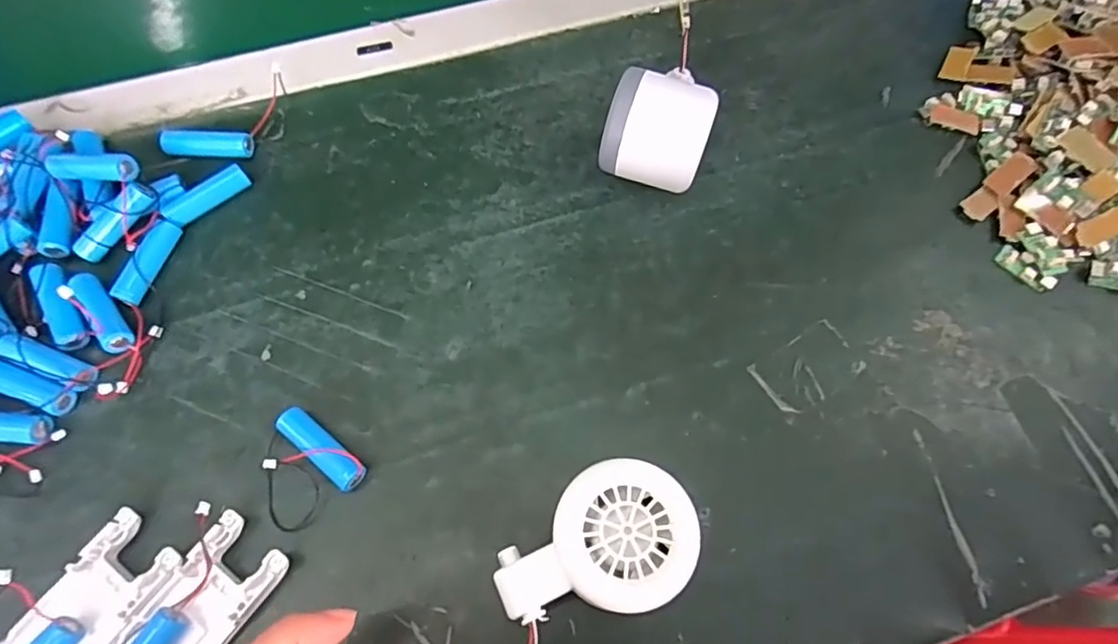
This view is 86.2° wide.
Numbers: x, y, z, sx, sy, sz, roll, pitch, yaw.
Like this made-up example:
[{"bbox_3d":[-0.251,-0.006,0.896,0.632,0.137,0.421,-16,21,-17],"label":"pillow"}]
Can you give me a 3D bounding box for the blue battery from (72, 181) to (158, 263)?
[{"bbox_3d":[-0.245,-0.055,0.329,0.016,0.012,0.052,41,87,13],"label":"blue battery"}]

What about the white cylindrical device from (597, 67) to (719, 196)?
[{"bbox_3d":[0.055,-0.103,0.341,0.055,0.058,0.049,17,69,5],"label":"white cylindrical device"}]

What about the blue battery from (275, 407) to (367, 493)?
[{"bbox_3d":[-0.116,0.062,0.292,0.048,0.015,0.015,37,72,12],"label":"blue battery"}]

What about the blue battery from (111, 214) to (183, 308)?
[{"bbox_3d":[-0.228,-0.034,0.330,0.013,0.011,0.050,16,69,5],"label":"blue battery"}]

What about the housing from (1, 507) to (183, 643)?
[{"bbox_3d":[-0.214,0.136,0.257,0.040,0.012,0.102,33,71,11],"label":"housing"}]

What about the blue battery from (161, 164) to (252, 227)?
[{"bbox_3d":[-0.204,-0.073,0.348,0.048,0.013,0.012,-42,75,-16],"label":"blue battery"}]

